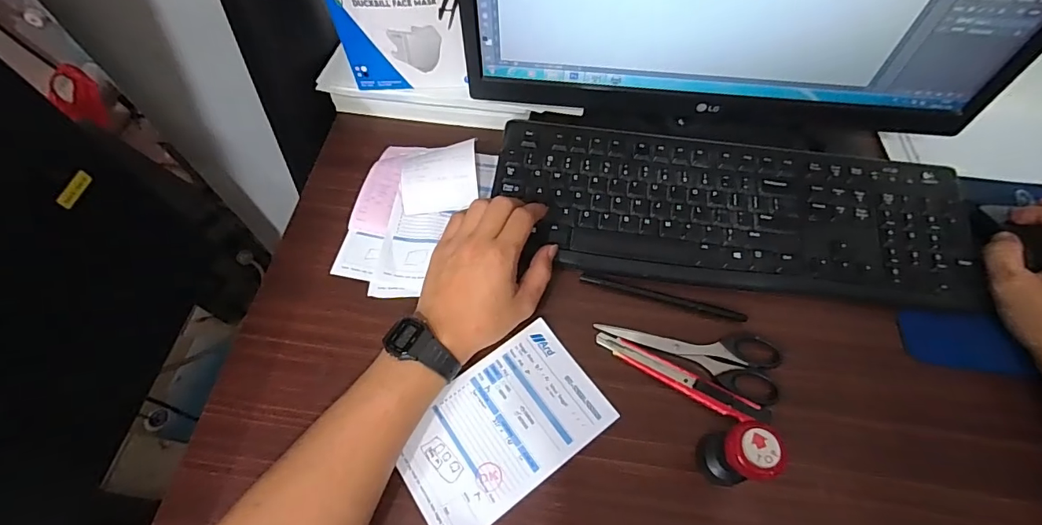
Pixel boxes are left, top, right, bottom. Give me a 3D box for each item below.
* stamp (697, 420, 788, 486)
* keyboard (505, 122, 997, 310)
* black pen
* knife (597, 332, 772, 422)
[{"bbox_3d":[0.151,0.134,0.323,0.032,0.077,0.035,-8,62,-4],"label":"stamp"},{"bbox_3d":[0.189,-0.050,0.440,0.428,0.026,0.149,10,63,7],"label":"keyboard"},{"bbox_3d":[0.128,0.031,0.422,0.149,0.009,0.008,14,63,8],"label":"black pen"},{"bbox_3d":[0.130,0.095,0.382,0.142,0.014,0.019,27,65,13],"label":"knife"}]

